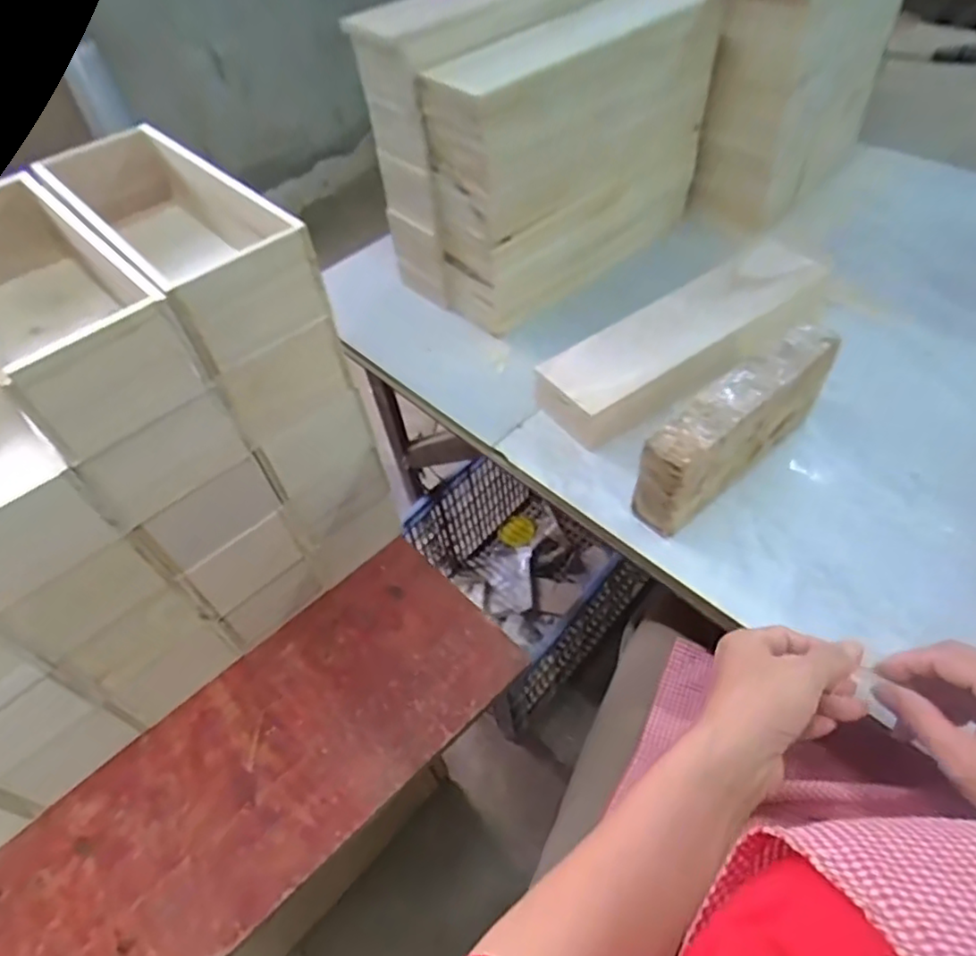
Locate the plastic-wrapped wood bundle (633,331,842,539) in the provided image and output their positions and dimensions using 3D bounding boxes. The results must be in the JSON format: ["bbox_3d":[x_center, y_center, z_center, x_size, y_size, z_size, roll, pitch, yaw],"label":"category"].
[{"bbox_3d":[0.213,-0.042,0.544,0.204,0.099,0.048,-35,55,-20],"label":"plastic-wrapped wood bundle"}]

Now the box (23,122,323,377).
[{"bbox_3d":[-0.308,-0.237,0.628,0.122,0.101,0.341,-37,56,-22],"label":"box"}]

